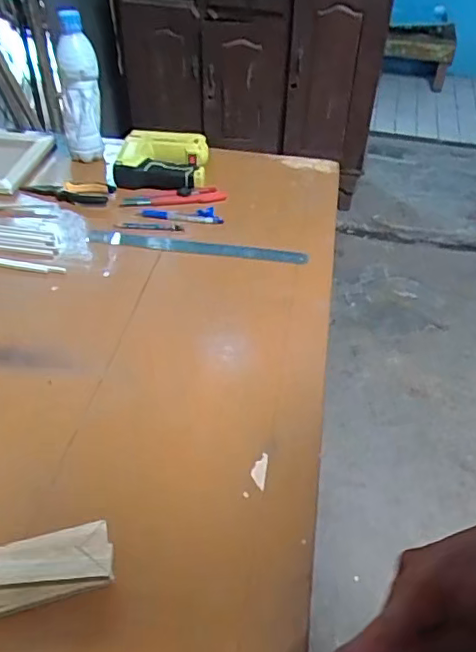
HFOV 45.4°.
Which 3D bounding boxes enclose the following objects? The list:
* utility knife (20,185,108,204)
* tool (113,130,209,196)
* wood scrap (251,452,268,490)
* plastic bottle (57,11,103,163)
[{"bbox_3d":[-0.281,-0.211,0.917,0.142,0.020,0.022,10,43,6],"label":"utility knife"},{"bbox_3d":[-0.132,-0.285,0.982,0.153,0.048,0.155,3,42,-1],"label":"tool"},{"bbox_3d":[0.021,0.142,0.562,0.014,0.004,0.038,10,53,4],"label":"wood scrap"},{"bbox_3d":[-0.267,-0.390,0.961,0.064,0.238,0.066,-10,44,-15],"label":"plastic bottle"}]

